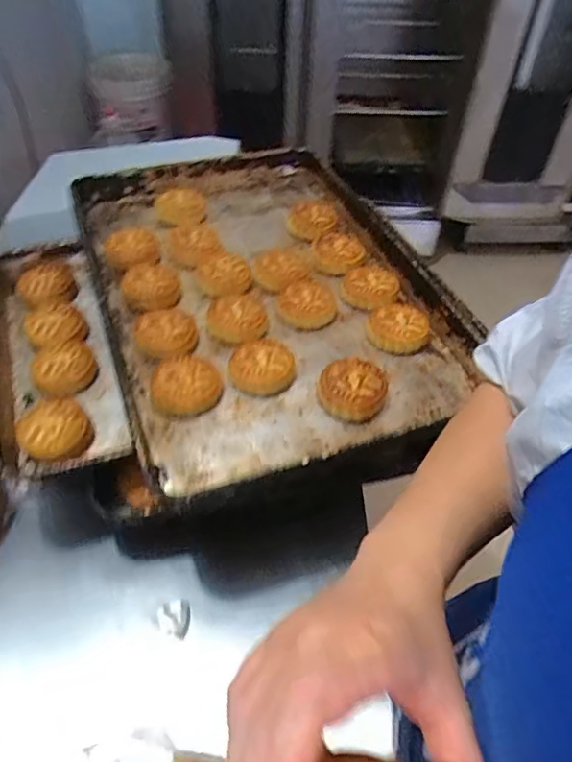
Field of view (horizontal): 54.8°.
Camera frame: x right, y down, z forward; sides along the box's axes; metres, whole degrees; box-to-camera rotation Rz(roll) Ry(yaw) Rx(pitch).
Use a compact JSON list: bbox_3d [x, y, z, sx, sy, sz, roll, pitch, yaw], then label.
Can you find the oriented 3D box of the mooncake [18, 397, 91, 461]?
[{"bbox_3d":[-0.257,0.053,0.609,0.071,0.023,0.075,1,48,-1],"label":"mooncake"}]

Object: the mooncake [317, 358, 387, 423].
[{"bbox_3d":[0.073,0.011,0.615,0.071,0.036,0.065,1,48,-1],"label":"mooncake"}]

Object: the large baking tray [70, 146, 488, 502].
[{"bbox_3d":[-0.030,-0.139,0.738,0.424,0.050,0.599,-16,51,-15],"label":"large baking tray"}]

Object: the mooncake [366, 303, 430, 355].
[{"bbox_3d":[0.137,-0.066,0.685,0.075,0.031,0.066,23,51,17],"label":"mooncake"}]

